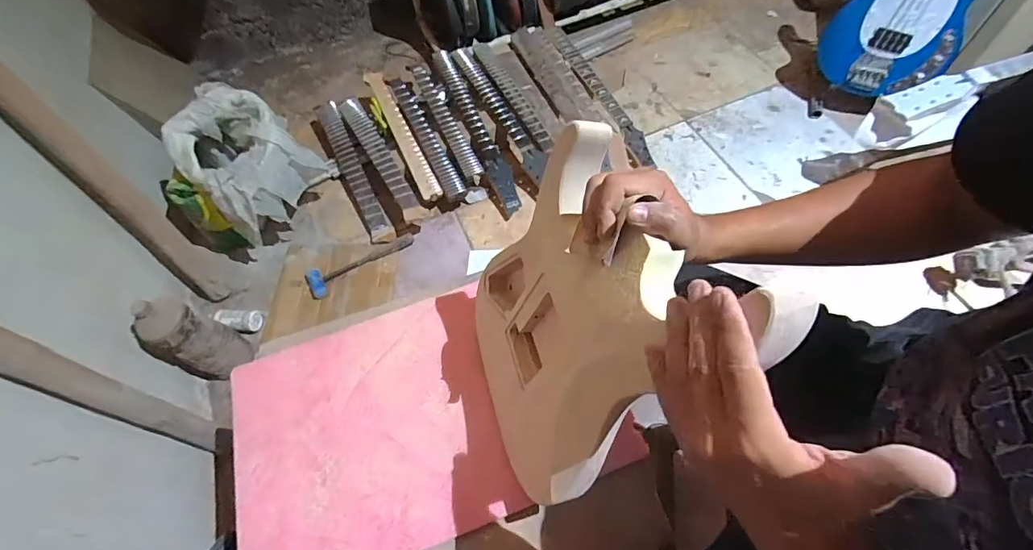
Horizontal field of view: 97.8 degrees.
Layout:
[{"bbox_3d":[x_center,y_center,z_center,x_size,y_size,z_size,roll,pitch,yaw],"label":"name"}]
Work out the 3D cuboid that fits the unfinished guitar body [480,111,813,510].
[{"bbox_3d":[0.044,0.051,0.469,0.041,0.380,0.271,-3,53,-27],"label":"unfinished guitar body"}]

